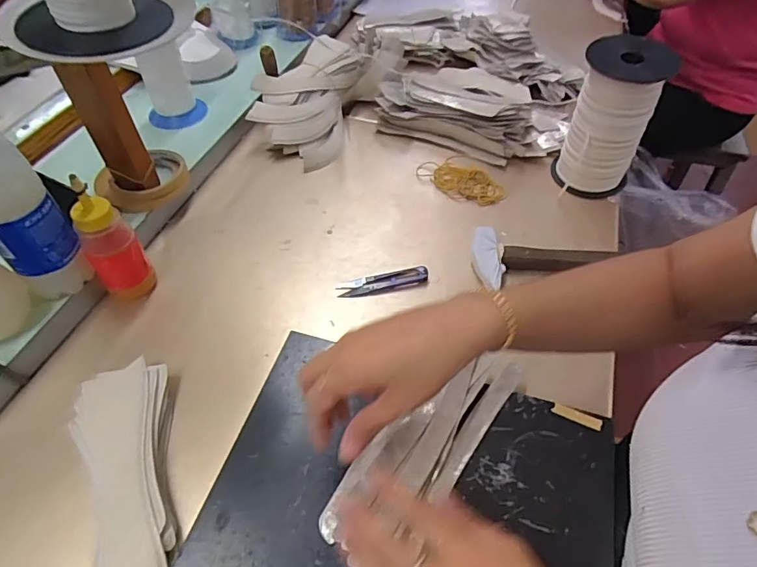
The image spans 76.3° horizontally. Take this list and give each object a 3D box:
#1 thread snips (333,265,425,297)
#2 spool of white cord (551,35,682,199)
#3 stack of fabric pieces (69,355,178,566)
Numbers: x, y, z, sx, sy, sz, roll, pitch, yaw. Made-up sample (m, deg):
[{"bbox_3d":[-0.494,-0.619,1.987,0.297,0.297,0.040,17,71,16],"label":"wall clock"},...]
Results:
[{"bbox_3d":[0.005,-0.003,0.534,0.098,0.011,0.025,-12,52,-10],"label":"thread snips"},{"bbox_3d":[0.277,-0.197,0.590,0.081,0.174,0.077,-3,51,-3],"label":"spool of white cord"},{"bbox_3d":[-0.209,0.154,0.395,0.076,0.025,0.189,-13,53,-11],"label":"stack of fabric pieces"}]

